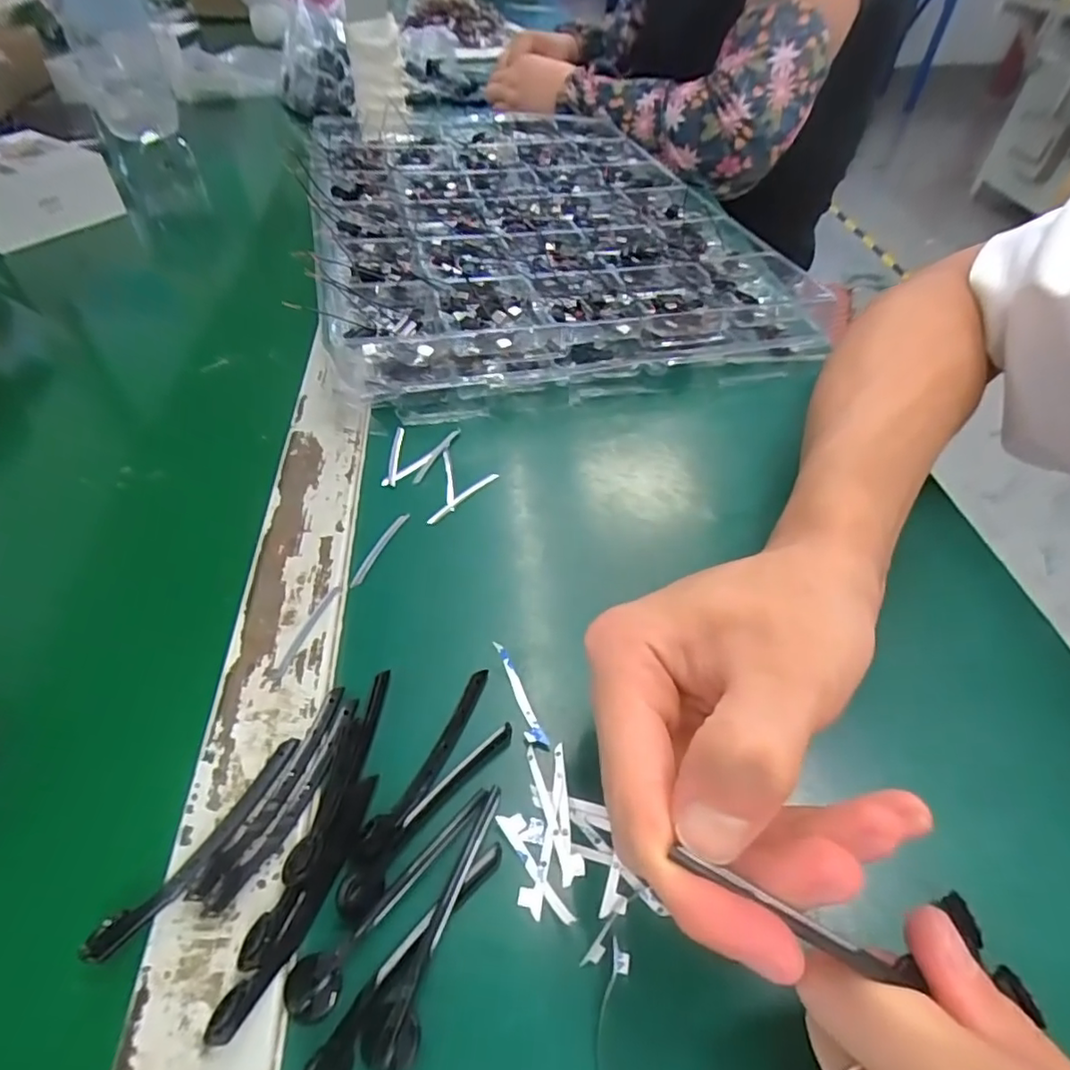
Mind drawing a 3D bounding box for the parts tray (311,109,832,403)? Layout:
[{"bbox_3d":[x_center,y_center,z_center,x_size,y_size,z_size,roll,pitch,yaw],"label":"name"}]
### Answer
[{"bbox_3d":[-0.011,-0.254,0.484,0.306,0.036,0.446,-9,49,-11],"label":"parts tray"}]

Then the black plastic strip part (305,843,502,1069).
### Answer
[{"bbox_3d":[-0.034,0.116,0.165,0.009,0.008,0.072,29,53,22],"label":"black plastic strip part"}]

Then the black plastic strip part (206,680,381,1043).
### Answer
[{"bbox_3d":[-0.067,0.104,0.175,0.011,0.008,0.071,19,50,14],"label":"black plastic strip part"}]

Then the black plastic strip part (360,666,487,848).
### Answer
[{"bbox_3d":[-0.034,0.075,0.207,0.010,0.004,0.069,24,51,17],"label":"black plastic strip part"}]

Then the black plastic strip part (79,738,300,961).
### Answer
[{"bbox_3d":[-0.100,0.094,0.184,0.012,0.006,0.072,27,52,19],"label":"black plastic strip part"}]

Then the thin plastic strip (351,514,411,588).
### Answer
[{"bbox_3d":[-0.070,0.005,0.270,0.005,0.004,0.045,17,50,12],"label":"thin plastic strip"}]

